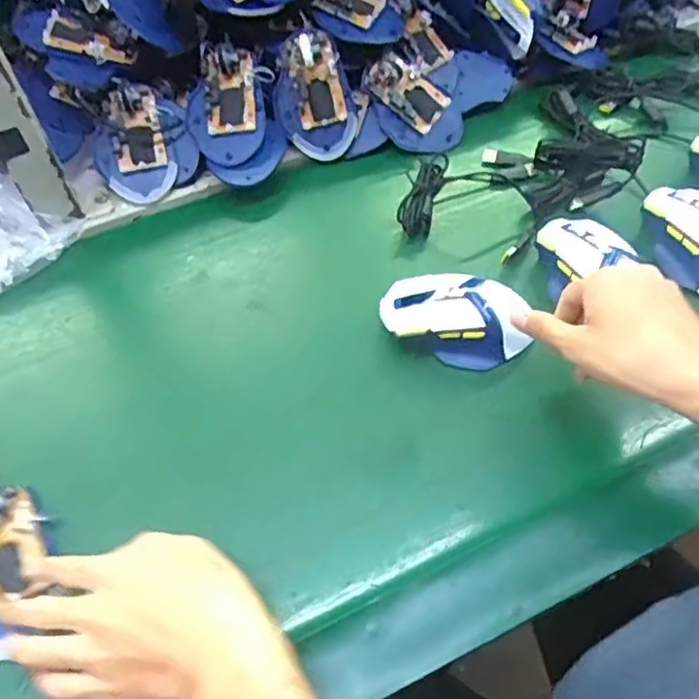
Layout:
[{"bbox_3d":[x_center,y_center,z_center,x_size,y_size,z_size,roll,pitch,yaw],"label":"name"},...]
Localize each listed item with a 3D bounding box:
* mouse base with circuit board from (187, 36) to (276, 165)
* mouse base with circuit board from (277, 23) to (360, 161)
[{"bbox_3d":[-0.112,-0.229,0.586,0.073,0.023,0.111,10,90,3],"label":"mouse base with circuit board"},{"bbox_3d":[-0.035,-0.239,0.601,0.073,0.108,0.025,-26,23,5],"label":"mouse base with circuit board"}]

